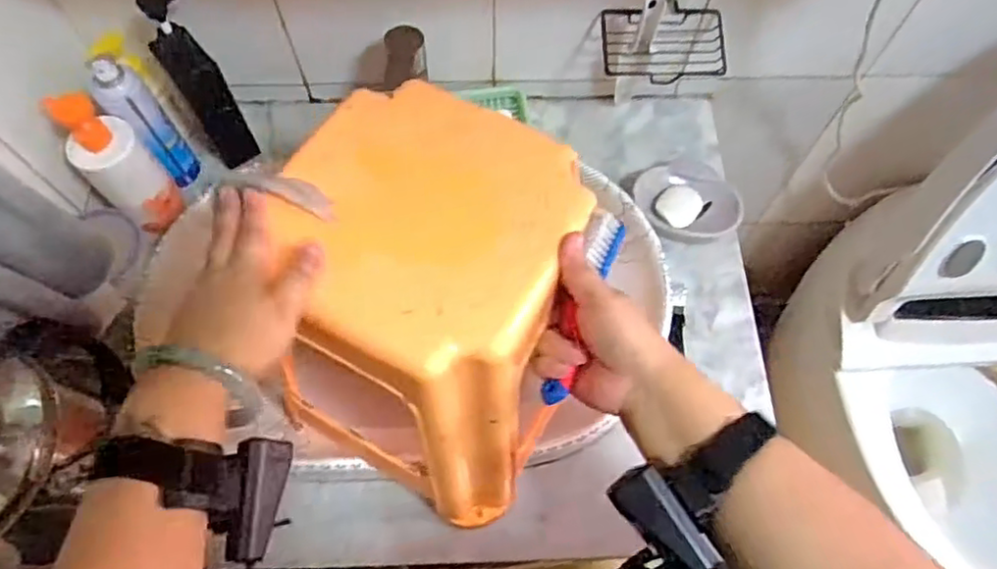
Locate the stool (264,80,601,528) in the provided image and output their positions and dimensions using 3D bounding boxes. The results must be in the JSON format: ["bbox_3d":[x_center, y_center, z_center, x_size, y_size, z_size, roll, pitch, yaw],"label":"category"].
[{"bbox_3d":[-0.058,0.033,0.599,0.251,0.306,0.230,29,64,12],"label":"stool"}]

